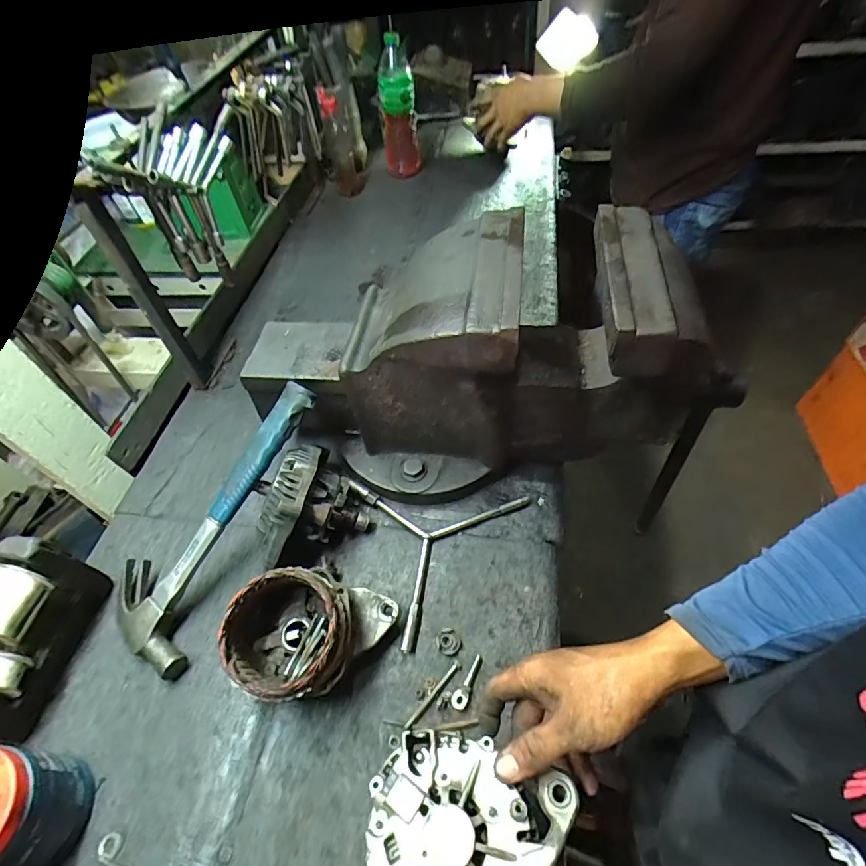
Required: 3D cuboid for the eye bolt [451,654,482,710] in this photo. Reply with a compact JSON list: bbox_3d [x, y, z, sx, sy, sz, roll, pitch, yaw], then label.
[{"bbox_3d":[0.034,0.250,0.477,0.016,0.007,0.053,15,54,18],"label":"eye bolt"}]

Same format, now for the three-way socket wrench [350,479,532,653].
[{"bbox_3d":[-0.028,0.116,0.580,0.195,0.019,0.221,29,60,26],"label":"three-way socket wrench"}]

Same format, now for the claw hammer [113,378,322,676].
[{"bbox_3d":[-0.234,0.090,0.530,0.121,0.031,0.328,30,86,26],"label":"claw hammer"}]

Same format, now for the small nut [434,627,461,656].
[{"bbox_3d":[0.016,0.222,0.501,0.024,0.009,0.026,-3,51,4],"label":"small nut"}]

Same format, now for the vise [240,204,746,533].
[{"bbox_3d":[0.043,-0.070,0.554,0.536,0.281,0.205,-3,51,3],"label":"vise"}]

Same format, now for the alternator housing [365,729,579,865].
[{"bbox_3d":[0.015,0.287,0.344,0.129,0.038,0.124,26,58,24],"label":"alternator housing"}]

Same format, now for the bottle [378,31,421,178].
[{"bbox_3d":[-0.080,-0.739,1.092,0.082,0.276,0.072,-6,51,1],"label":"bottle"}]

